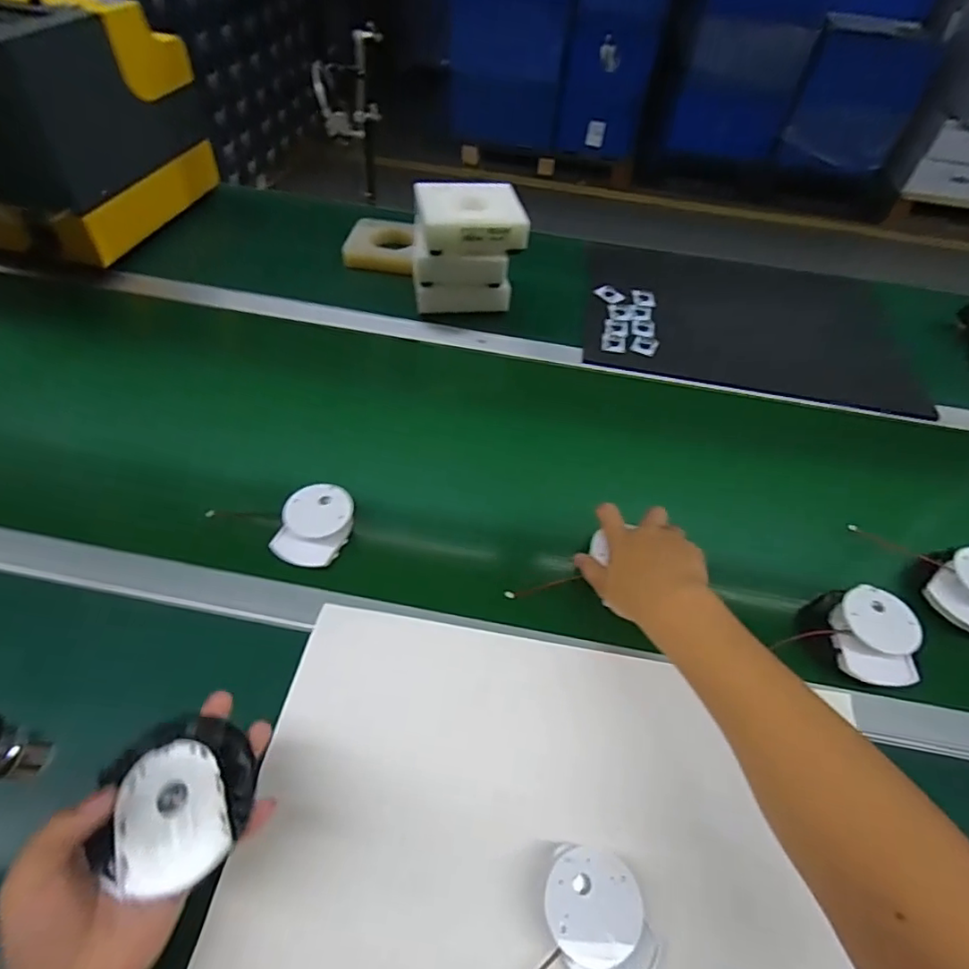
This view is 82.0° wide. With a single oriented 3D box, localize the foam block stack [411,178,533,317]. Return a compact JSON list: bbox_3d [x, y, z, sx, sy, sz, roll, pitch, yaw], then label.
[{"bbox_3d":[-0.025,-0.344,0.807,0.149,0.133,0.124,-2,51,-5],"label":"foam block stack"}]

